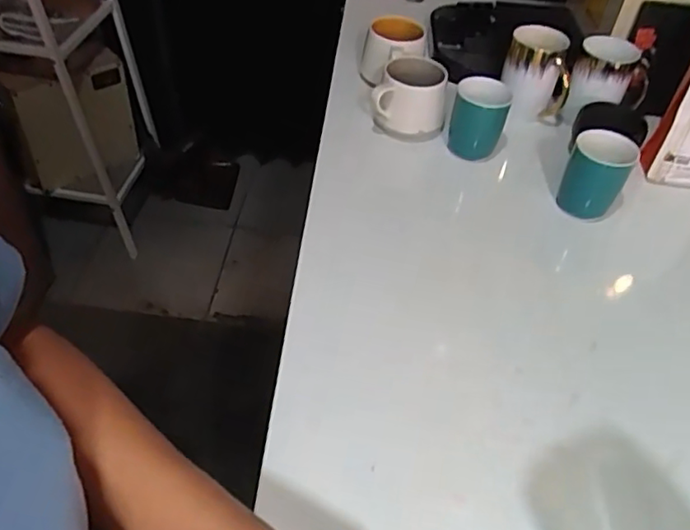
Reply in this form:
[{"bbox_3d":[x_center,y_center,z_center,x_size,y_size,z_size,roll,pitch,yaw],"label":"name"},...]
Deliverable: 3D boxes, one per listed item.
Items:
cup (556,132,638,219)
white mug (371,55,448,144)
[{"bbox_3d":[0.276,-0.097,0.671,0.063,0.090,0.062,25,48,17],"label":"cup"},{"bbox_3d":[0.080,-0.210,0.761,0.092,0.073,0.095,6,46,-1],"label":"white mug"}]

